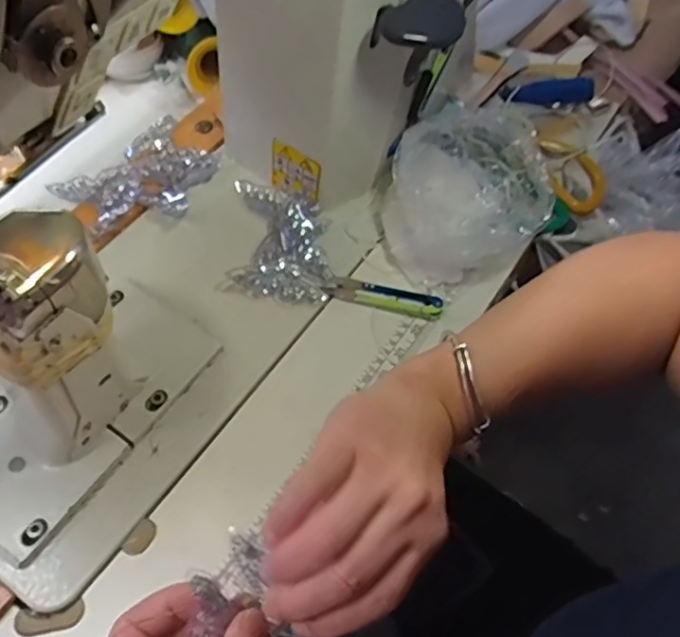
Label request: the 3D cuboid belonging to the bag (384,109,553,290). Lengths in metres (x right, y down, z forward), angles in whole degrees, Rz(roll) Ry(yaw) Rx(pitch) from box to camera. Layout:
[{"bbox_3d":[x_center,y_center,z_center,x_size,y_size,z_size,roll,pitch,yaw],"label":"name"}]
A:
[{"bbox_3d":[0.108,-0.107,0.540,0.137,0.090,0.115,-17,57,-12],"label":"bag"}]

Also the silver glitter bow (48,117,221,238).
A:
[{"bbox_3d":[-0.171,-0.125,0.569,0.108,0.026,0.134,36,62,21],"label":"silver glitter bow"}]

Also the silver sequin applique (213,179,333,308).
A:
[{"bbox_3d":[-0.050,-0.071,0.547,0.089,0.025,0.112,6,56,3],"label":"silver sequin applique"}]

